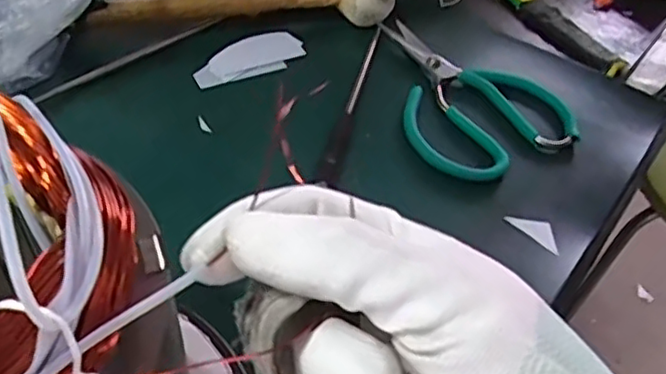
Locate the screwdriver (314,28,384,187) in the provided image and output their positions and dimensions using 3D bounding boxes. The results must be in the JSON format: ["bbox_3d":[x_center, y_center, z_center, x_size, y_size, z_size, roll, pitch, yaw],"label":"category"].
[{"bbox_3d":[0.017,-0.067,0.476,0.011,0.014,0.185,14,47,6],"label":"screwdriver"}]

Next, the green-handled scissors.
[{"bbox_3d":[0.087,-0.074,0.497,0.120,0.015,0.175,-22,54,-26],"label":"green-handled scissors"}]

